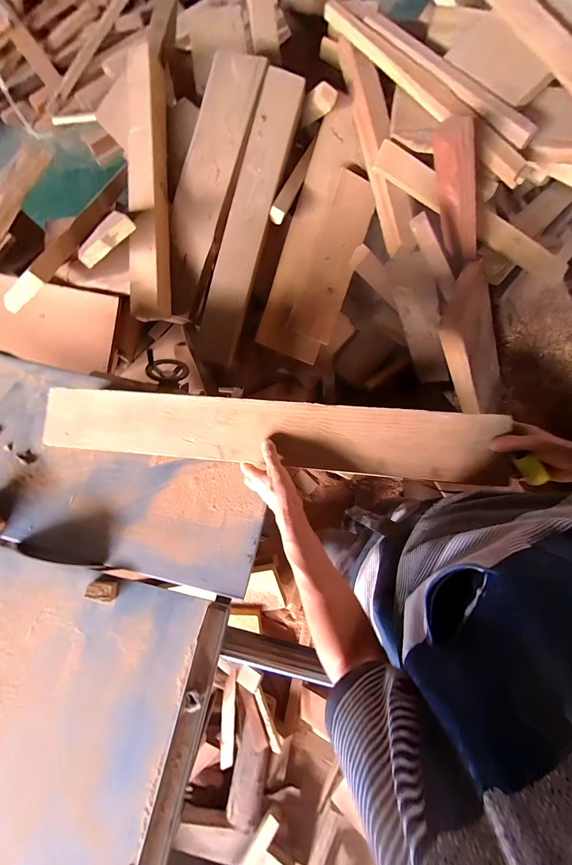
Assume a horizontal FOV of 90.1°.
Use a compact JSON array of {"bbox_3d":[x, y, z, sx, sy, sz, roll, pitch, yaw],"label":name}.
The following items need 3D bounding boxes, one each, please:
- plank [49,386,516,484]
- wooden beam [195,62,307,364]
[{"bbox_3d":[-0.055,-0.007,0.535,0.845,0.024,0.129,5,77,7],"label":"plank"},{"bbox_3d":[-0.127,-0.681,0.944,0.148,0.051,0.891,19,100,5],"label":"wooden beam"}]

